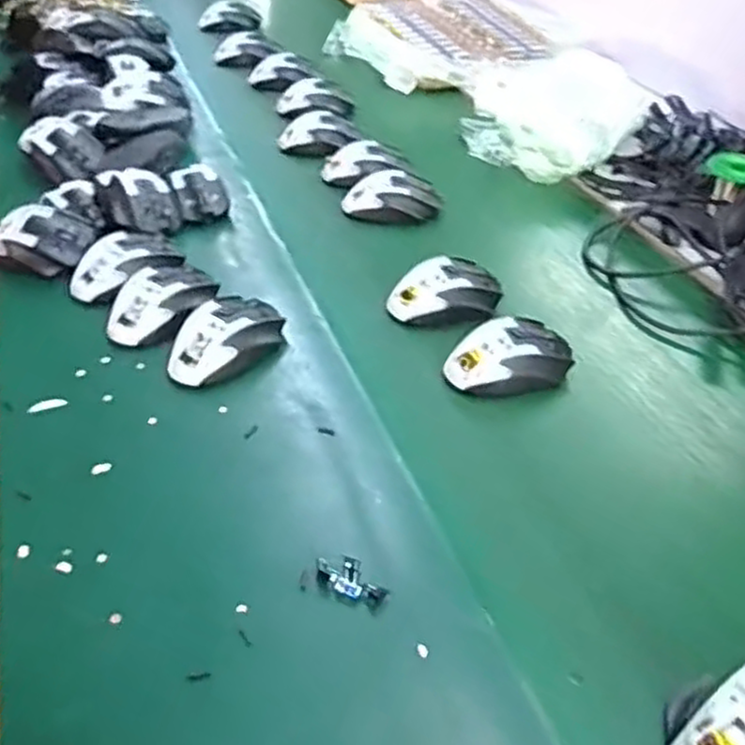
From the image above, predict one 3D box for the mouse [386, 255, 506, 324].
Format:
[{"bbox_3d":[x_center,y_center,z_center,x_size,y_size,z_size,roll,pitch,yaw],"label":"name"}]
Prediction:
[{"bbox_3d":[0.076,-0.080,0.741,0.113,0.036,0.073,-20,46,-23],"label":"mouse"}]

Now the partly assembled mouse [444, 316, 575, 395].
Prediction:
[{"bbox_3d":[0.124,-0.012,0.673,0.112,0.046,0.074,-19,45,-21],"label":"partly assembled mouse"}]

